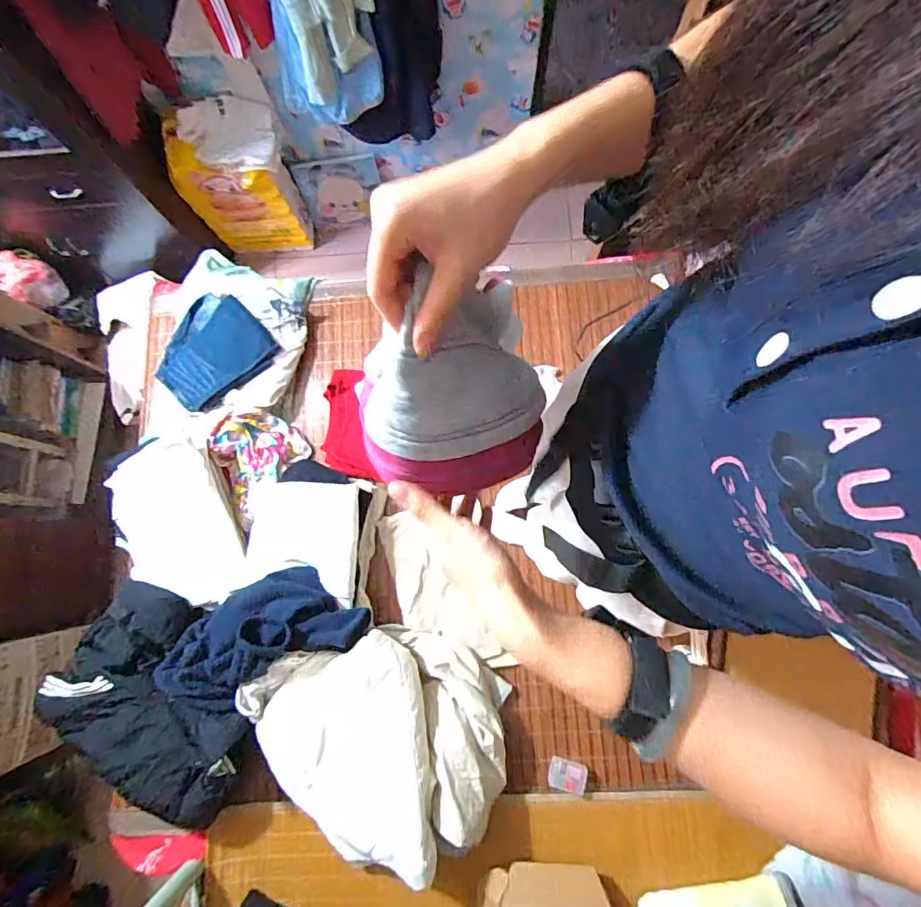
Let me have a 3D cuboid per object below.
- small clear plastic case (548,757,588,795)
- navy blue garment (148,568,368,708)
[{"bbox_3d":[0.260,0.781,1.176,0.091,0.010,0.069,16,80,4],"label":"small clear plastic case"},{"bbox_3d":[-0.472,0.417,1.106,0.457,0.125,0.226,-26,80,-3],"label":"navy blue garment"}]

